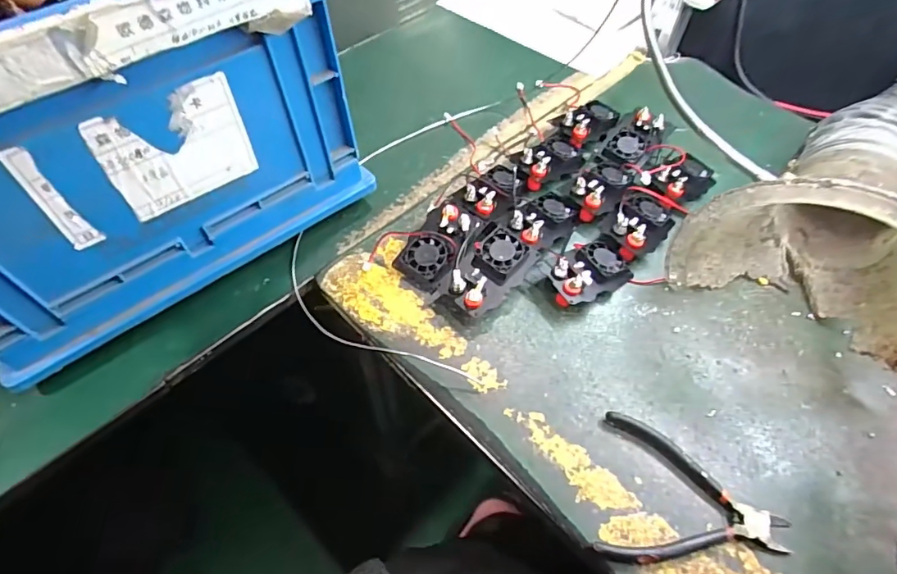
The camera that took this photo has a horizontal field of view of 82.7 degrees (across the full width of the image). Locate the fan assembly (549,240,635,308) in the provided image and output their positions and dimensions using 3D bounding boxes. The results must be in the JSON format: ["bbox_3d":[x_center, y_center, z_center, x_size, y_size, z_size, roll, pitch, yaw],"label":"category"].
[{"bbox_3d":[0.138,-0.015,0.496,0.090,0.032,0.050,-31,62,-20],"label":"fan assembly"}]

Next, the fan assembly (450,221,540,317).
[{"bbox_3d":[0.039,-0.013,0.487,0.063,0.038,0.094,27,59,16],"label":"fan assembly"}]

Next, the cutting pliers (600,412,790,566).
[{"bbox_3d":[0.186,0.164,0.385,0.132,0.015,0.105,13,57,8],"label":"cutting pliers"}]

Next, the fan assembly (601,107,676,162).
[{"bbox_3d":[0.215,-0.171,0.586,0.083,0.022,0.048,-37,64,-23],"label":"fan assembly"}]

